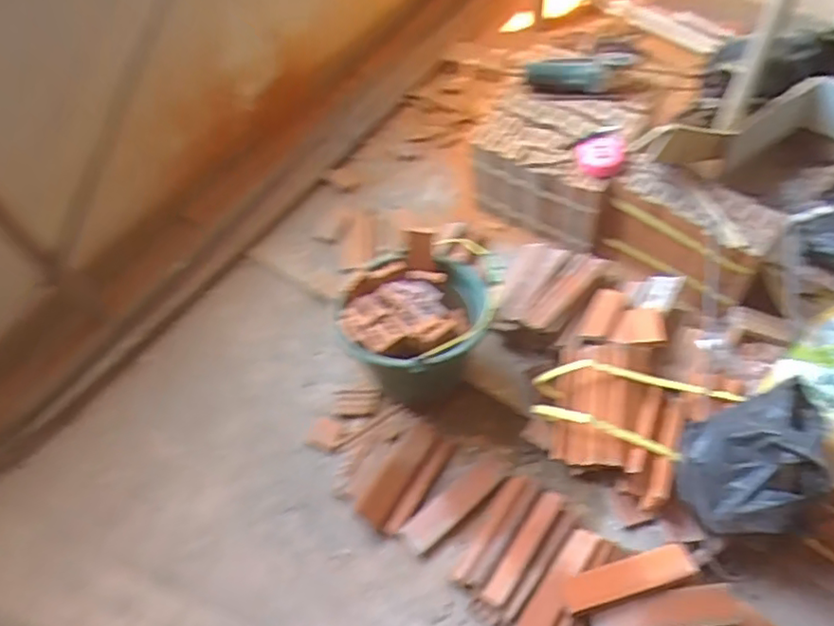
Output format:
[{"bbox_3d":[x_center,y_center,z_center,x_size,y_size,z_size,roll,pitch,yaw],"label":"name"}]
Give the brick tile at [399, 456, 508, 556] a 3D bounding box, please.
[{"bbox_3d":[0.075,0.373,1.233,0.230,0.034,0.061,-36,62,-17],"label":"brick tile"}]

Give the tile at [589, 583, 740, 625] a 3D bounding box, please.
[{"bbox_3d":[0.409,0.494,1.042,0.239,0.017,0.065,-6,69,-1],"label":"tile"}]

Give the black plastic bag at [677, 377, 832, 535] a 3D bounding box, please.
[{"bbox_3d":[0.552,0.261,1.065,0.175,0.235,0.226,4,56,9],"label":"black plastic bag"}]

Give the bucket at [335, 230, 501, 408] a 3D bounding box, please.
[{"bbox_3d":[0.000,0.031,1.304,0.285,0.261,0.257,4,58,8],"label":"bucket"}]

